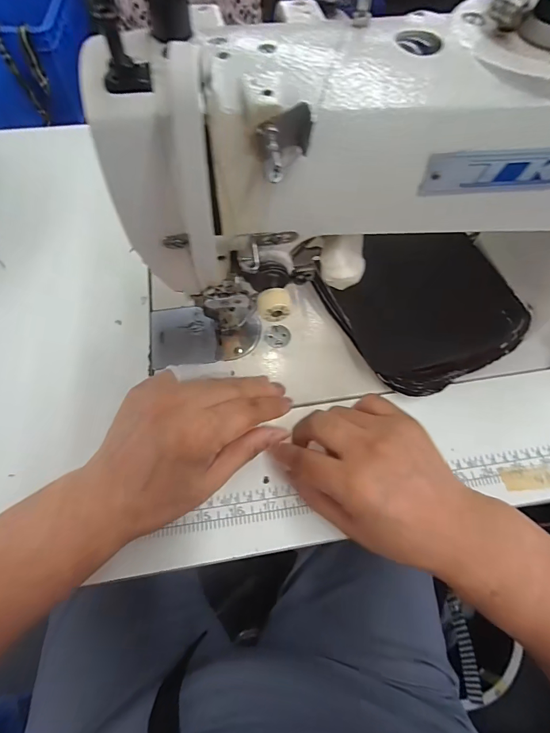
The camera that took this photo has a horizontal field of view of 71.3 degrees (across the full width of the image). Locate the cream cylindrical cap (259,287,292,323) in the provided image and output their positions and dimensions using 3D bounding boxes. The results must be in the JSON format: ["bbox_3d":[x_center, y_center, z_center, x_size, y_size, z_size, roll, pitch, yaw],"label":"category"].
[{"bbox_3d":[0.000,-0.036,0.226,0.019,0.015,0.014,-7,63,-7],"label":"cream cylindrical cap"}]

